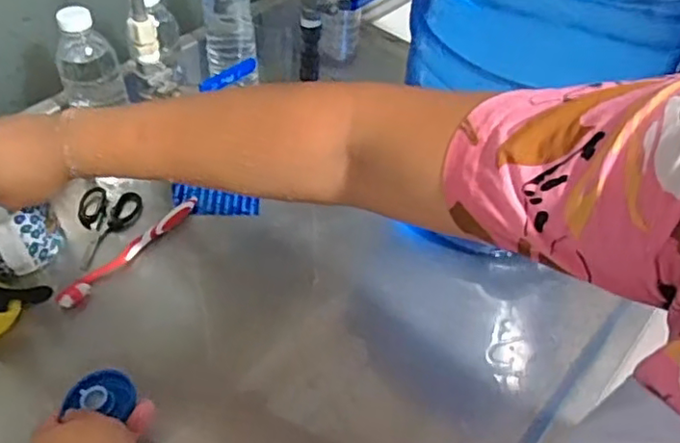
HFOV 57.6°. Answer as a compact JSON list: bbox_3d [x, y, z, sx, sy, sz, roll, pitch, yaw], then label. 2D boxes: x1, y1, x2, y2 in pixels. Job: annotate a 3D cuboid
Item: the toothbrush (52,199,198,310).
[{"bbox_3d":[-0.219,0.029,0.655,0.020,0.014,0.183,29,51,21],"label":"toothbrush"}]

